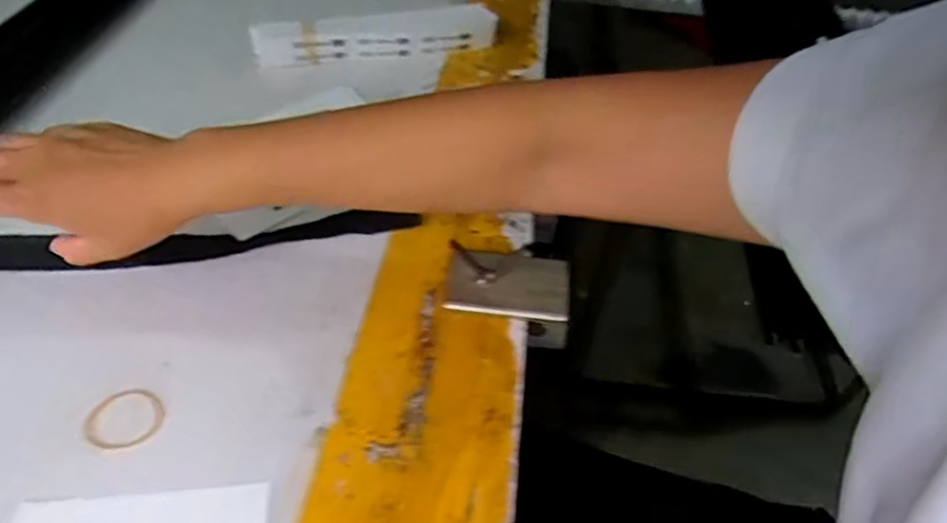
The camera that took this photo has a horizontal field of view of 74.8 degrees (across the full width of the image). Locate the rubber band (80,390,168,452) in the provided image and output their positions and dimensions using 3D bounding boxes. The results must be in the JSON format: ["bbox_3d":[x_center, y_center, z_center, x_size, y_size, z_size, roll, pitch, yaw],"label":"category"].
[{"bbox_3d":[-0.202,0.091,0.360,0.042,0.004,0.039,2,47,-3],"label":"rubber band"}]

